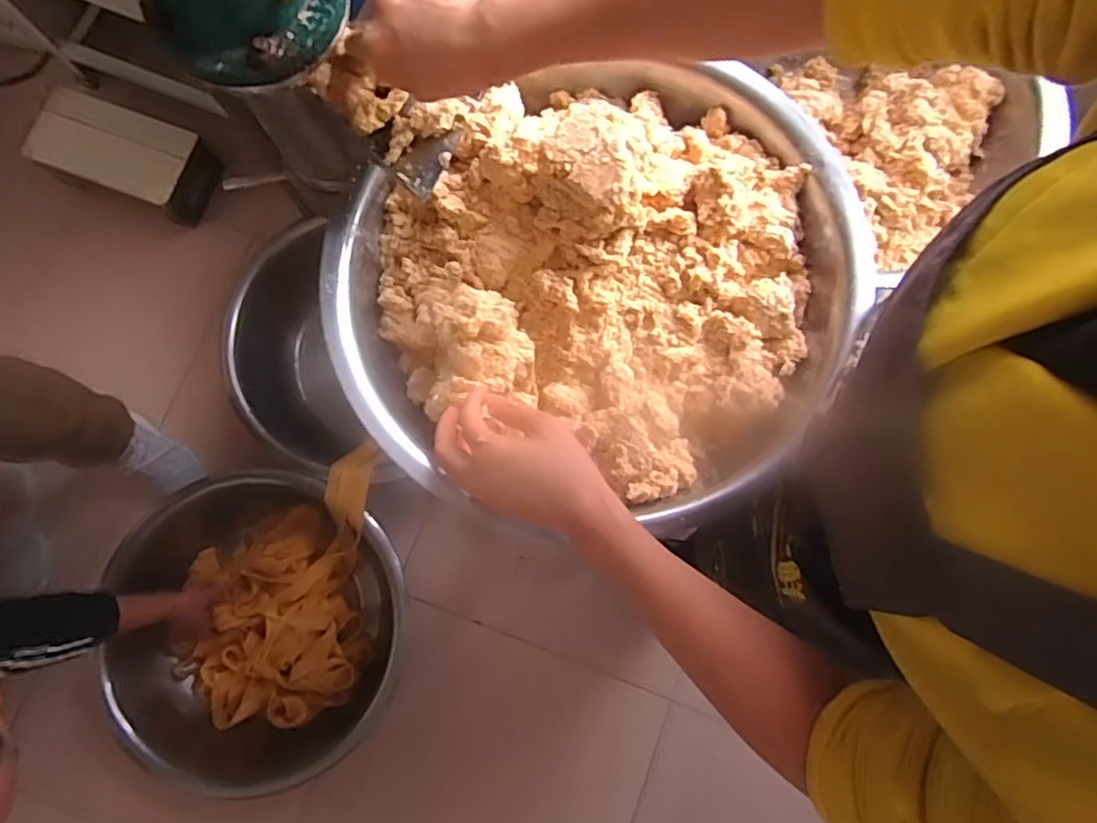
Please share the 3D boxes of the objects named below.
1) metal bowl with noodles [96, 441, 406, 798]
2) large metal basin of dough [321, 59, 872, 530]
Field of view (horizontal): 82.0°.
[{"bbox_3d":[-0.531,0.402,1.197,0.514,0.226,0.524,0,79,-1],"label":"metal bowl with noodles"},{"bbox_3d":[0.044,-0.106,0.518,0.422,0.122,0.345,-39,82,-8],"label":"large metal basin of dough"}]

